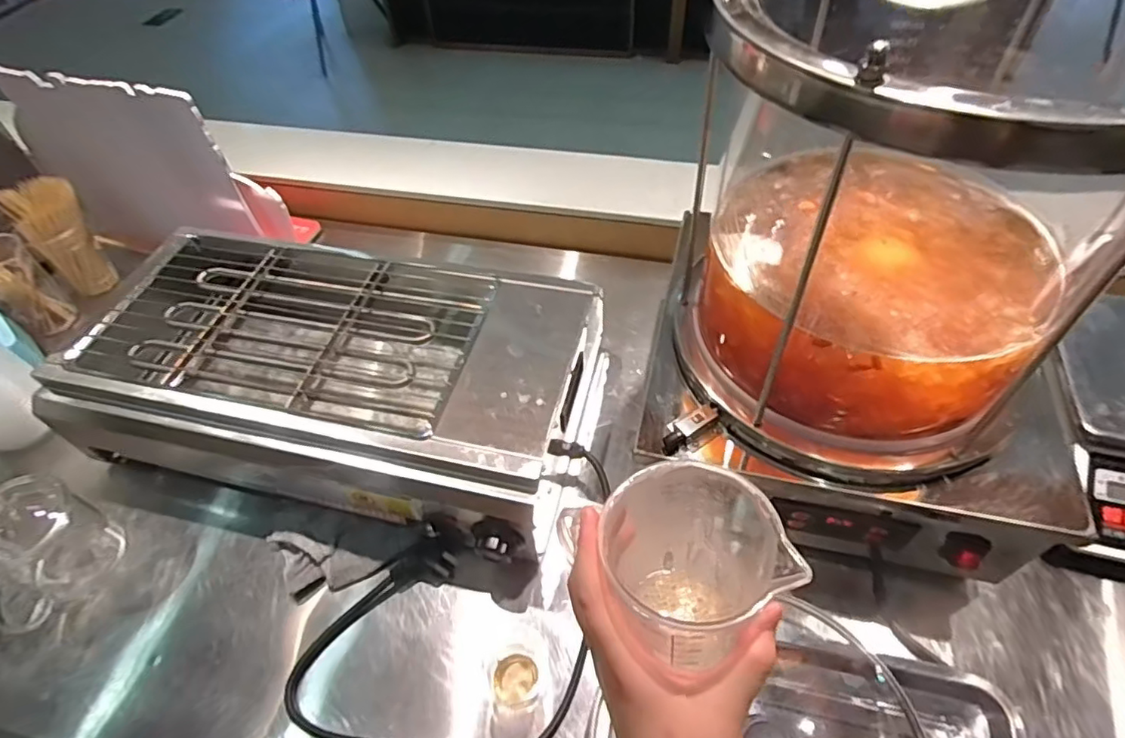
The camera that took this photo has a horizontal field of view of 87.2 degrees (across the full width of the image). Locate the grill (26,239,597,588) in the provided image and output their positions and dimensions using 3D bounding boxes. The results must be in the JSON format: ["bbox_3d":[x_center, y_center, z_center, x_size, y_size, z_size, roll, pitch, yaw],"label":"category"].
[{"bbox_3d":[-0.257,0.014,0.722,0.561,0.164,0.309,10,53,11],"label":"grill"}]

